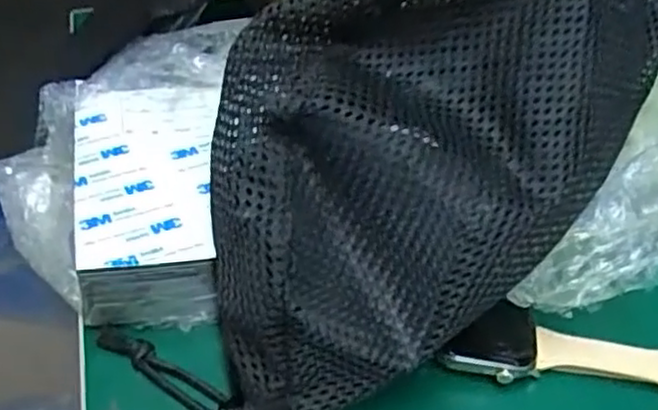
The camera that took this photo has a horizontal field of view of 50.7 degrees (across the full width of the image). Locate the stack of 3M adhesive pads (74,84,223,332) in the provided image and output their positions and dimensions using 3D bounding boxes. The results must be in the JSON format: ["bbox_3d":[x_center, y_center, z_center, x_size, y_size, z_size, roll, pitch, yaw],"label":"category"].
[{"bbox_3d":[-0.080,-0.004,0.316,0.062,0.042,0.116,-7,41,-10],"label":"stack of 3M adhesive pads"}]

